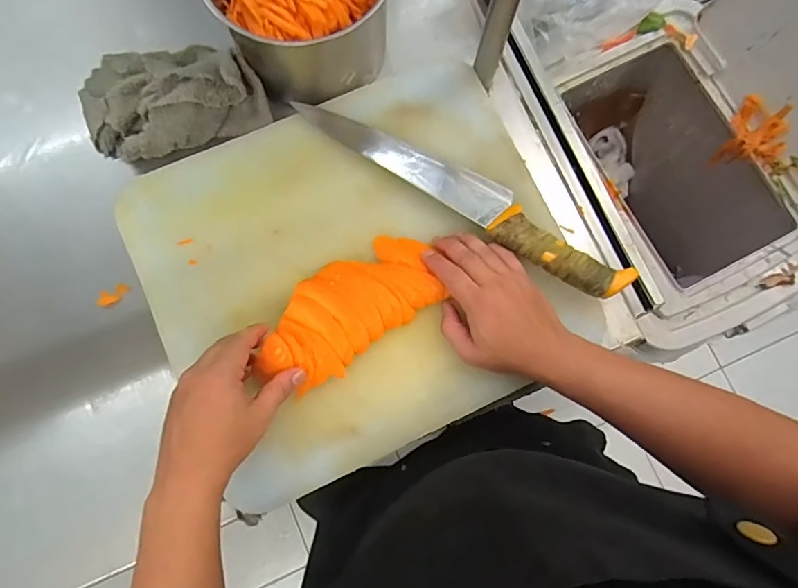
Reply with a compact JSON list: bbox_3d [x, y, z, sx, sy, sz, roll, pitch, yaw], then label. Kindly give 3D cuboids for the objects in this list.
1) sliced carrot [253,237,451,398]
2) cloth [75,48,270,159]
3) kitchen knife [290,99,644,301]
[{"bbox_3d":[-0.047,0.013,0.453,0.176,0.025,0.085,-35,82,-14],"label":"sliced carrot"},{"bbox_3d":[-0.235,-0.206,0.503,0.186,0.055,0.113,-12,80,-4],"label":"cloth"},{"bbox_3d":[0.061,-0.104,0.479,0.353,0.026,0.050,35,81,5],"label":"kitchen knife"}]

